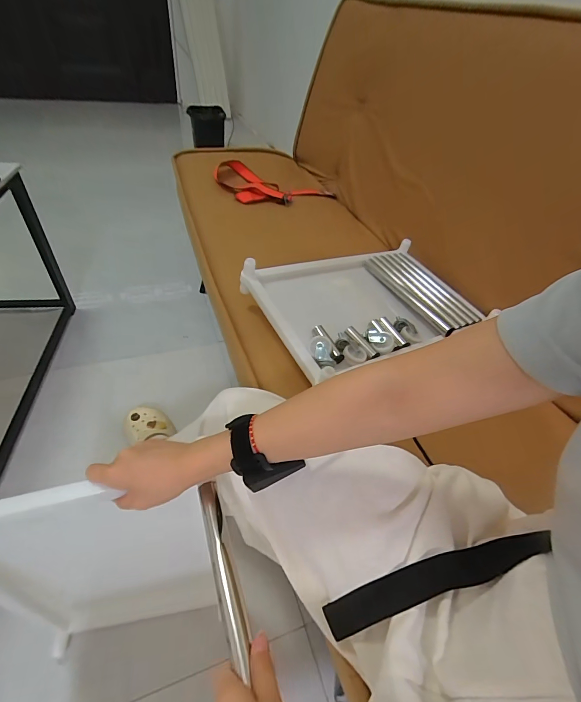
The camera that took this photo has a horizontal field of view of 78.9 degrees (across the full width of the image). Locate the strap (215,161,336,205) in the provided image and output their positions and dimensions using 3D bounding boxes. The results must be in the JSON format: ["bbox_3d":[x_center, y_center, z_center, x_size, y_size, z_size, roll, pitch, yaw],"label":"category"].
[{"bbox_3d":[-0.052,-0.572,1.219,0.396,0.077,0.249,-9,47,-16],"label":"strap"}]

